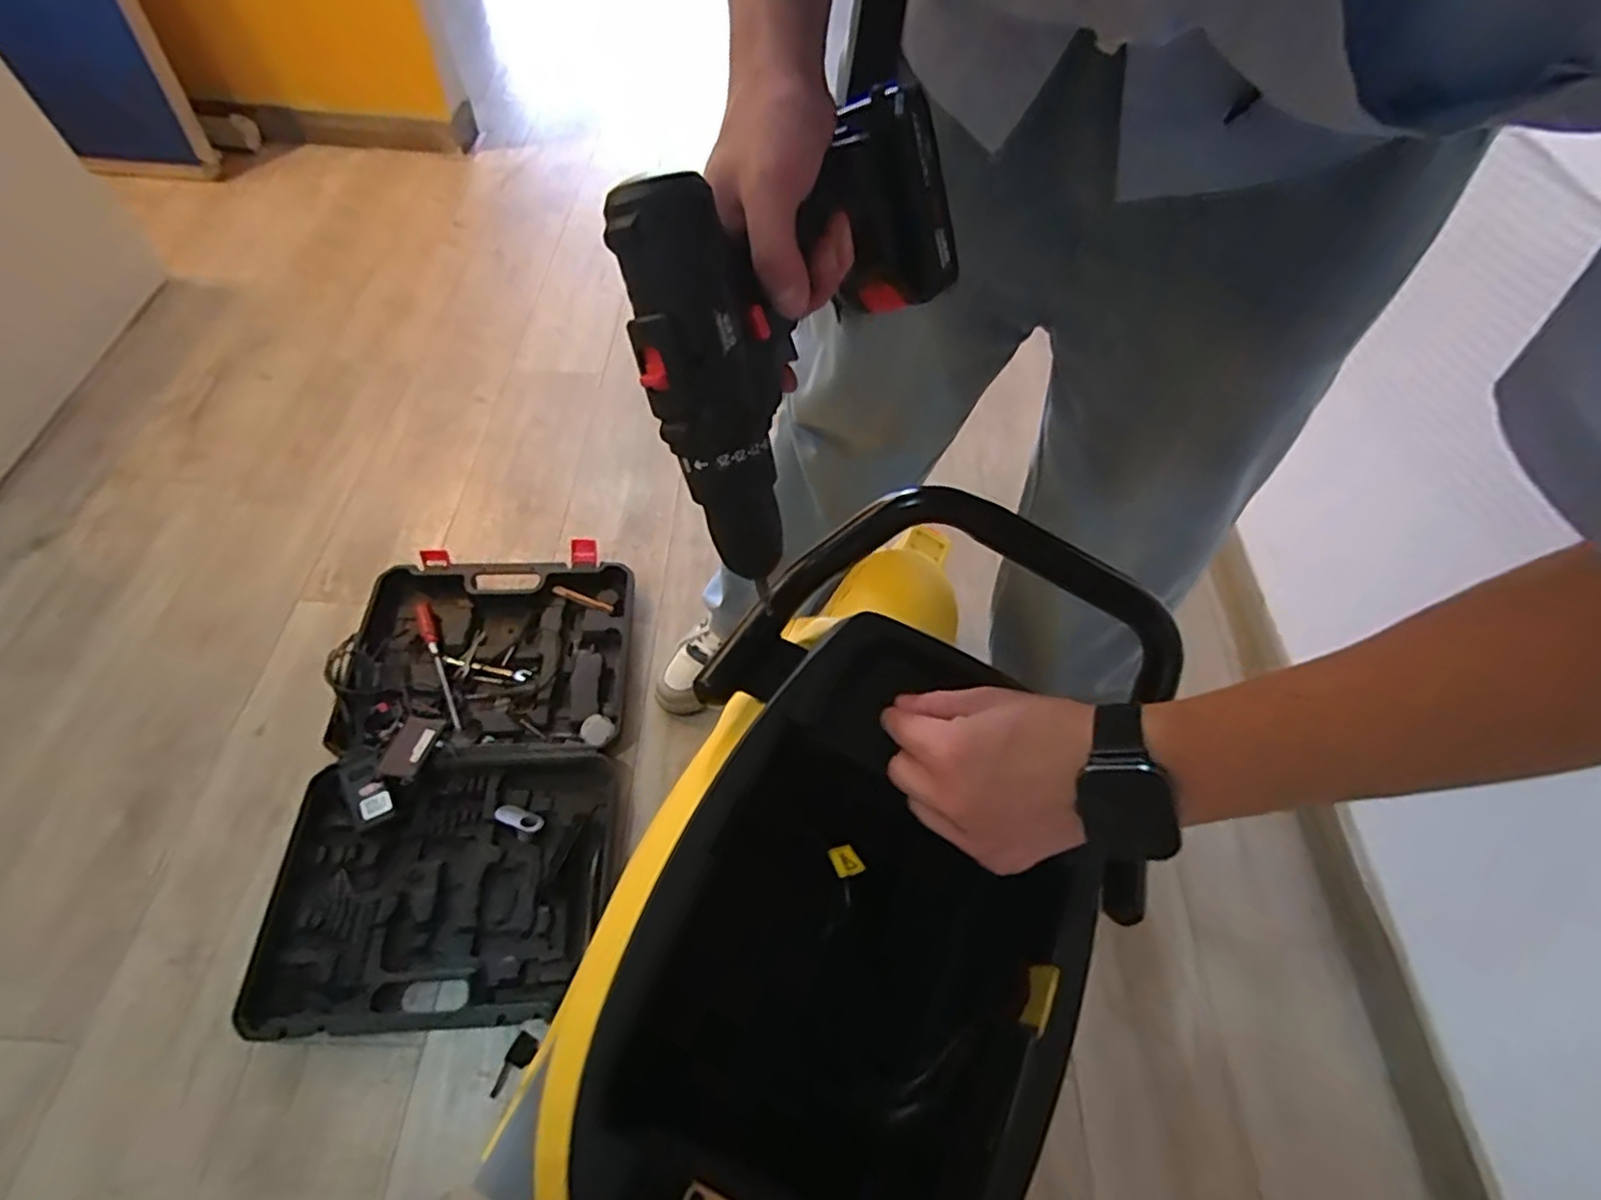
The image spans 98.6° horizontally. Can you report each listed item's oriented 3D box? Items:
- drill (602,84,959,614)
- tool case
[{"bbox_3d":[-0.006,-0.147,0.367,0.075,0.181,0.225,15,54,45],"label":"drill"},{"bbox_3d":[-0.473,0.215,0.987,0.418,0.059,0.669,-3,58,-5],"label":"tool case"}]

